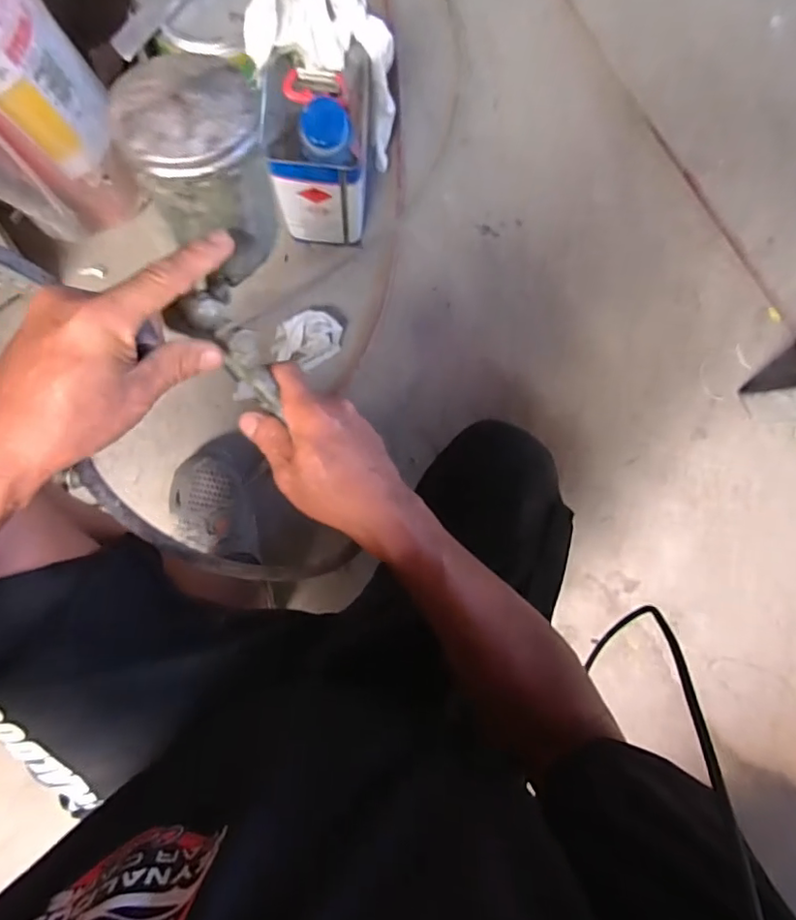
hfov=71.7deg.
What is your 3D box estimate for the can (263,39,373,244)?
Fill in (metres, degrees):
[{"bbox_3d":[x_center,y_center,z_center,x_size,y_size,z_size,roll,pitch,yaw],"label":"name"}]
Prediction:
[{"bbox_3d":[-0.090,-0.357,0.655,0.114,0.233,0.116,0,93,-3],"label":"can"}]

